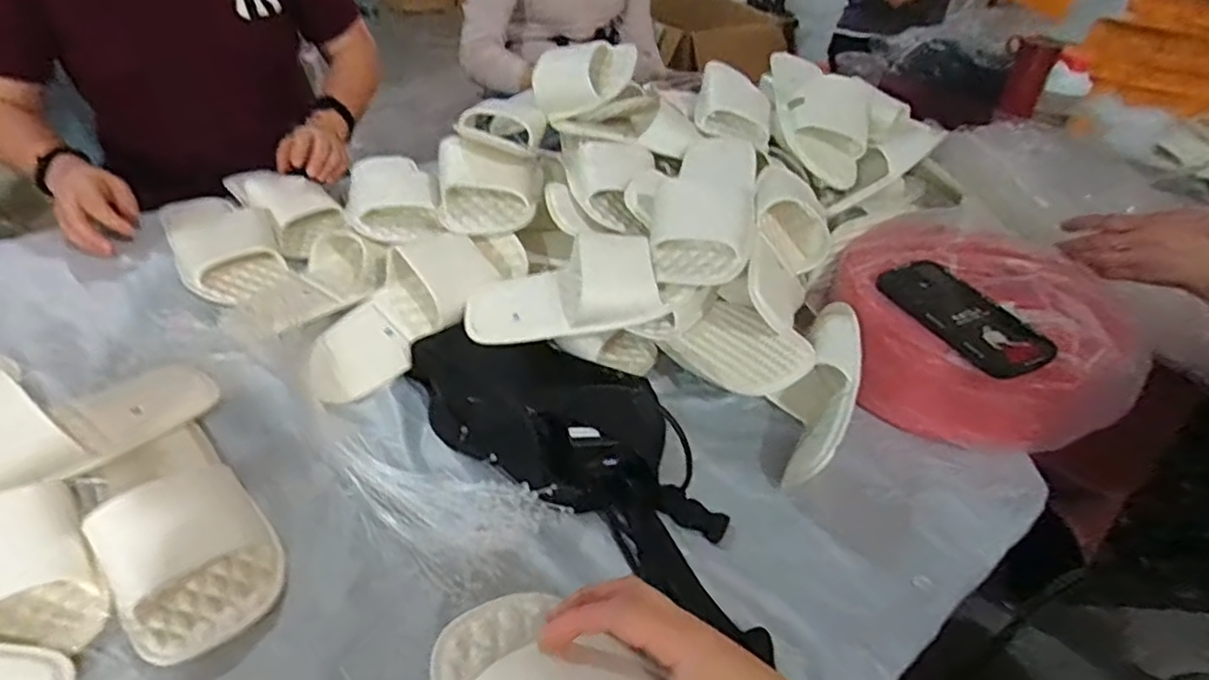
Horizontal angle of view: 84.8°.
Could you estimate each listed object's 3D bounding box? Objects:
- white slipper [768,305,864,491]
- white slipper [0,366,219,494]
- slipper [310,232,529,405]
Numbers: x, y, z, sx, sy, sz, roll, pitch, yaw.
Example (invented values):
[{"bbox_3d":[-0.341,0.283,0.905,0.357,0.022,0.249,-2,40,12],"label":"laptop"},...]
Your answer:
[{"bbox_3d":[0.212,0.047,0.664,0.069,0.090,0.218,19,40,16],"label":"white slipper"},{"bbox_3d":[-0.448,0.056,0.532,0.118,0.065,0.250,27,26,25],"label":"white slipper"},{"bbox_3d":[-0.197,-0.049,0.694,0.102,0.075,0.268,40,63,22],"label":"slipper"}]

